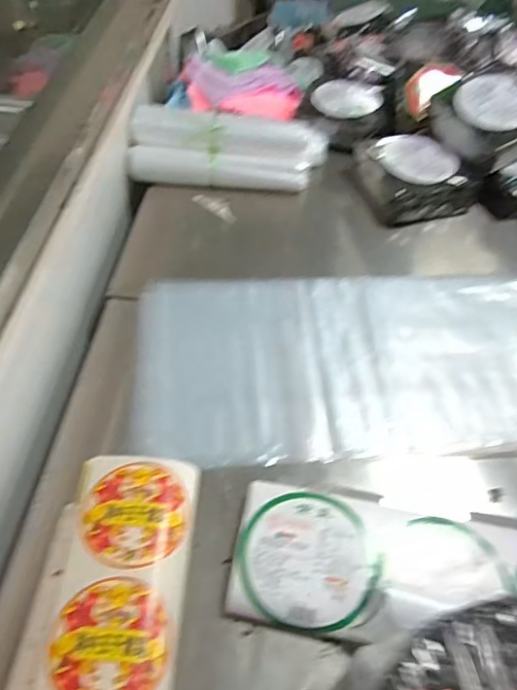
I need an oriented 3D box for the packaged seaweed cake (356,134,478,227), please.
[{"bbox_3d":[0.323,-0.361,1.140,0.198,0.093,0.200,-14,55,-12],"label":"packaged seaweed cake"}]

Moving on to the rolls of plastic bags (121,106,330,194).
[{"bbox_3d":[-0.068,-0.419,1.170,0.412,0.123,0.109,6,53,1],"label":"rolls of plastic bags"}]

